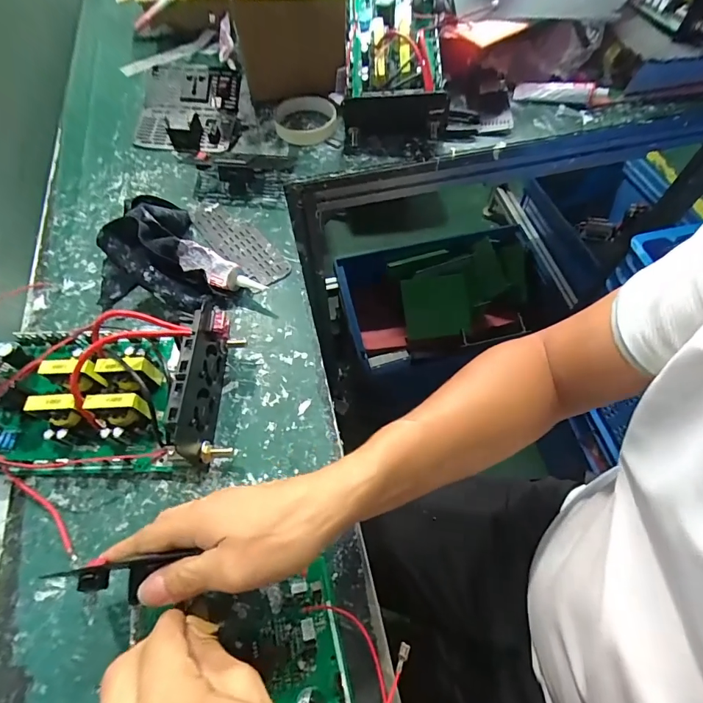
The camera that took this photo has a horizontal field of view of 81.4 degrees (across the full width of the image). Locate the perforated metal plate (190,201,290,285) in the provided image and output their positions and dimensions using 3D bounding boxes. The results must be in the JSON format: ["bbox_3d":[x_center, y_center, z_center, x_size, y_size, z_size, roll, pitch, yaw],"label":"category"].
[{"bbox_3d":[-0.131,-0.127,0.469,0.150,0.004,0.048,40,68,20],"label":"perforated metal plate"}]

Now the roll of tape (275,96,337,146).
[{"bbox_3d":[-0.063,-0.323,0.563,0.083,0.021,0.094,-5,61,-2],"label":"roll of tape"}]

